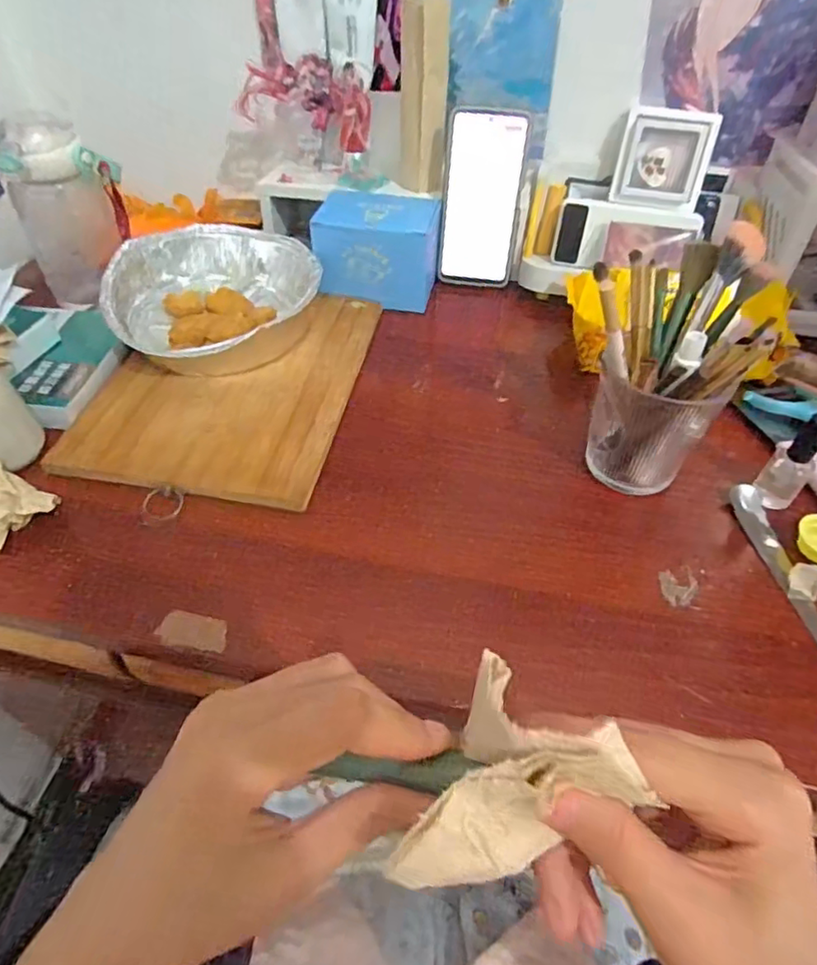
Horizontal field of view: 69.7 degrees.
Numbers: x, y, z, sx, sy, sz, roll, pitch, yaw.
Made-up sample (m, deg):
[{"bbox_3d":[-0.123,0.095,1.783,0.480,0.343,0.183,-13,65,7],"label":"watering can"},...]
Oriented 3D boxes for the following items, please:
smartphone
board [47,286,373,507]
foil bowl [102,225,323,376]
[{"bbox_3d":[0.077,-0.292,0.614,0.079,0.168,0.005,8,36,4],"label":"smartphone"},{"bbox_3d":[-0.154,-0.093,0.518,0.205,0.016,0.263,9,48,6],"label":"board"},{"bbox_3d":[-0.178,-0.182,0.561,0.184,0.056,0.187,-7,48,-8],"label":"foil bowl"}]

